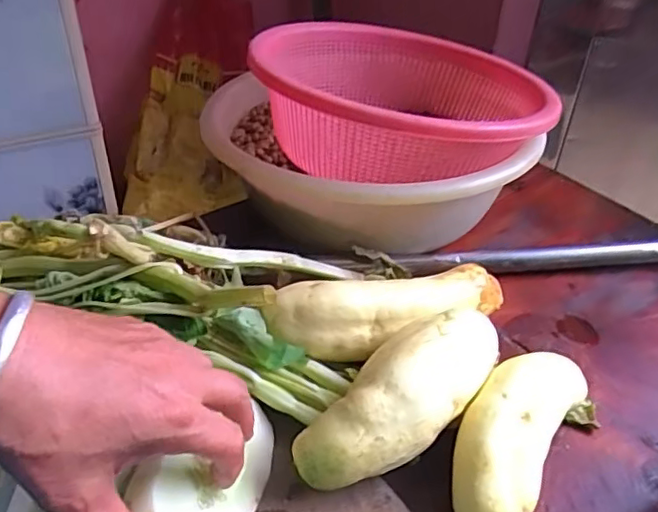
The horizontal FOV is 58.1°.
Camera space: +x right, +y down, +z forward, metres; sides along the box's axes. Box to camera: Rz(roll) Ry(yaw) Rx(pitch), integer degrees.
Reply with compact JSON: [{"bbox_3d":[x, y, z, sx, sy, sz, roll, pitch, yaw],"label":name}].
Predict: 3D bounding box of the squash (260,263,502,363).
[{"bbox_3d":[0.048,0.045,0.445,0.189,0.063,0.048,-9,39,-14],"label":"squash"}]

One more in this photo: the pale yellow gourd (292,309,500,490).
[{"bbox_3d":[0.048,0.084,0.360,0.147,0.044,0.052,-29,51,-35],"label":"pale yellow gourd"}]

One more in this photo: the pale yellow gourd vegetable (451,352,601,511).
[{"bbox_3d":[0.120,0.112,0.374,0.061,0.051,0.145,32,46,33],"label":"pale yellow gourd vegetable"}]

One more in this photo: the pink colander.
[{"bbox_3d":[0.058,-0.157,0.572,0.253,0.097,0.287,-4,38,-8],"label":"pink colander"}]

